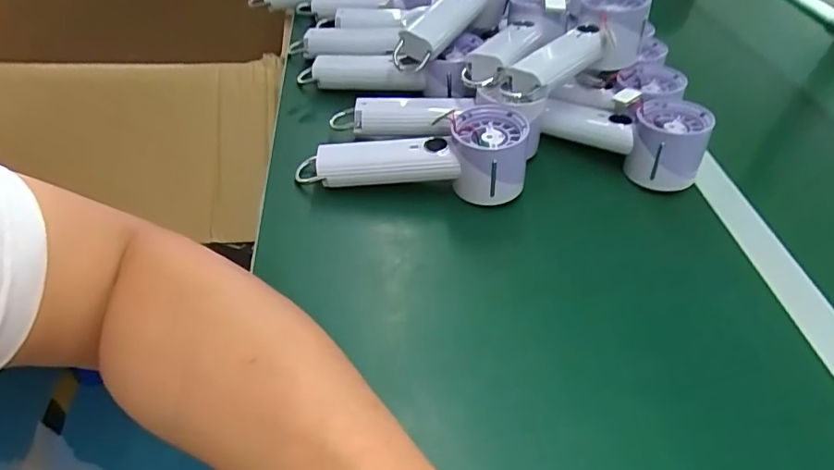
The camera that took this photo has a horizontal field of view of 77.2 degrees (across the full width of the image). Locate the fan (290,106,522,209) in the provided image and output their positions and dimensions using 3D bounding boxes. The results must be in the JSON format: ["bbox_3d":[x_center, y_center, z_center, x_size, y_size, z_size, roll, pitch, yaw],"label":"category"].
[{"bbox_3d":[-0.005,-0.072,0.435,0.186,0.055,0.062,7,45,1],"label":"fan"}]

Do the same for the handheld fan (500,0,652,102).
[{"bbox_3d":[0.144,-0.167,0.459,0.065,0.059,0.167,31,51,23],"label":"handheld fan"}]

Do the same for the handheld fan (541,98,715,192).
[{"bbox_3d":[0.186,-0.093,0.474,0.142,0.055,0.068,19,47,13],"label":"handheld fan"}]

